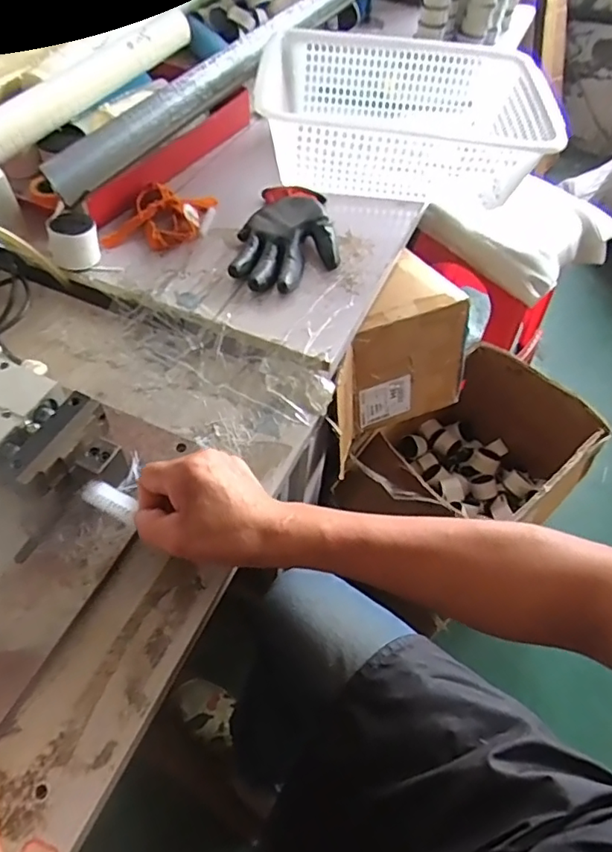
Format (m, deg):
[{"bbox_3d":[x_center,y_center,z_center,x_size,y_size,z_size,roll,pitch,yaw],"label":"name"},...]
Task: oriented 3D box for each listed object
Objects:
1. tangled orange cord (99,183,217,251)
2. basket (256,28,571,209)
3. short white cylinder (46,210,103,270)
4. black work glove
[{"bbox_3d":[-0.178,-0.259,0.679,0.102,0.022,0.120,10,53,3],"label":"tangled orange cord"},{"bbox_3d":[0.132,-0.435,0.774,0.366,0.100,0.284,5,53,-1],"label":"basket"},{"bbox_3d":[-0.260,-0.210,0.623,0.052,0.050,0.045,-23,58,-20],"label":"short white cylinder"},{"bbox_3d":[-0.020,-0.234,0.670,0.116,0.031,0.202,4,53,-1],"label":"black work glove"}]

